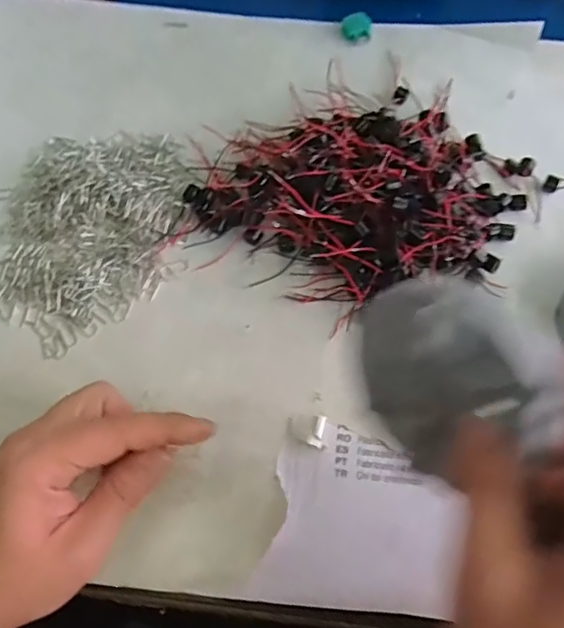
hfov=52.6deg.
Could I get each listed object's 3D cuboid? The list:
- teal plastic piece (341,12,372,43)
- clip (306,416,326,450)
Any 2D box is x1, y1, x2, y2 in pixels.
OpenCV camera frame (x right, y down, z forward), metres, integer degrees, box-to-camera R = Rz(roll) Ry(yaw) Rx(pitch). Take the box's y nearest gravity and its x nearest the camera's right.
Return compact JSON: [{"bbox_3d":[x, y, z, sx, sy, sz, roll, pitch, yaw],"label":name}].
[{"bbox_3d":[0.062,-0.240,0.476,0.024,0.009,0.023,6,67,2],"label":"teal plastic piece"},{"bbox_3d":[0.023,0.072,0.348,0.011,0.005,0.019,18,68,8],"label":"clip"}]

